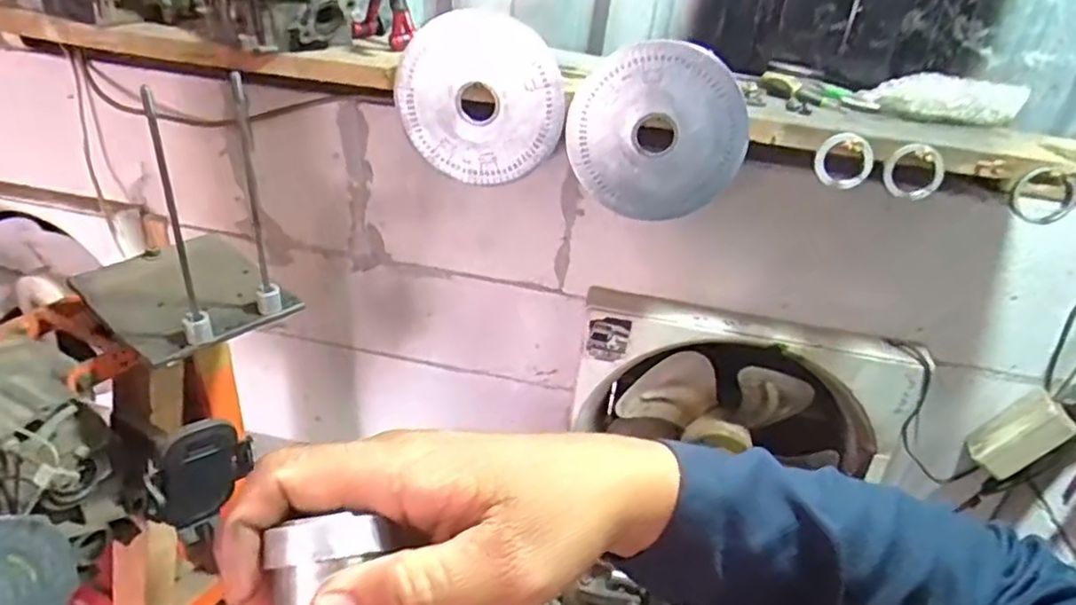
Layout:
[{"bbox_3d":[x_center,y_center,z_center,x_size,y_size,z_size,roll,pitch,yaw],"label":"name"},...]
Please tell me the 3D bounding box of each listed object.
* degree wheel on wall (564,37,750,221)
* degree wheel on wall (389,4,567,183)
[{"bbox_3d":[0.109,-0.158,0.633,0.159,0.151,0.019,13,31,11],"label":"degree wheel on wall"},{"bbox_3d":[-0.056,-0.194,0.653,0.161,0.152,0.009,12,31,9],"label":"degree wheel on wall"}]

